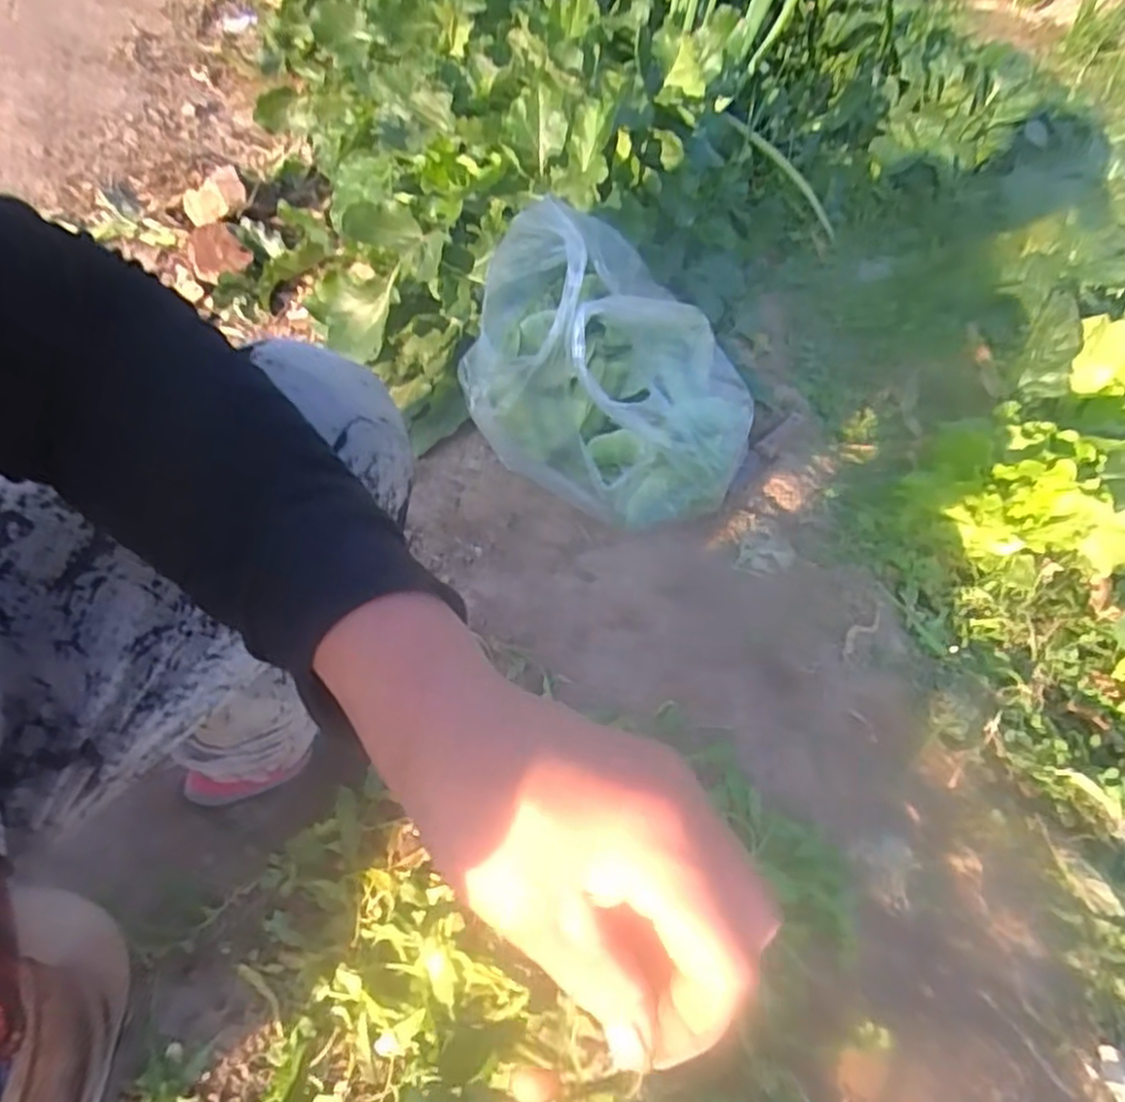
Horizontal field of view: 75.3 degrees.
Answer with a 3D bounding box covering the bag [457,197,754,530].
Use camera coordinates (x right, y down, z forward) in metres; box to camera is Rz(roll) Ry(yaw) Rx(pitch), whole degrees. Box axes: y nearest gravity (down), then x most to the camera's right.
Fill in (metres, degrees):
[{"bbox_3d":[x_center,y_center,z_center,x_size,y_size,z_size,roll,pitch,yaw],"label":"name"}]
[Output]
[{"bbox_3d":[0.062,-0.190,0.738,0.315,0.255,0.234,18,54,0],"label":"bag"}]

